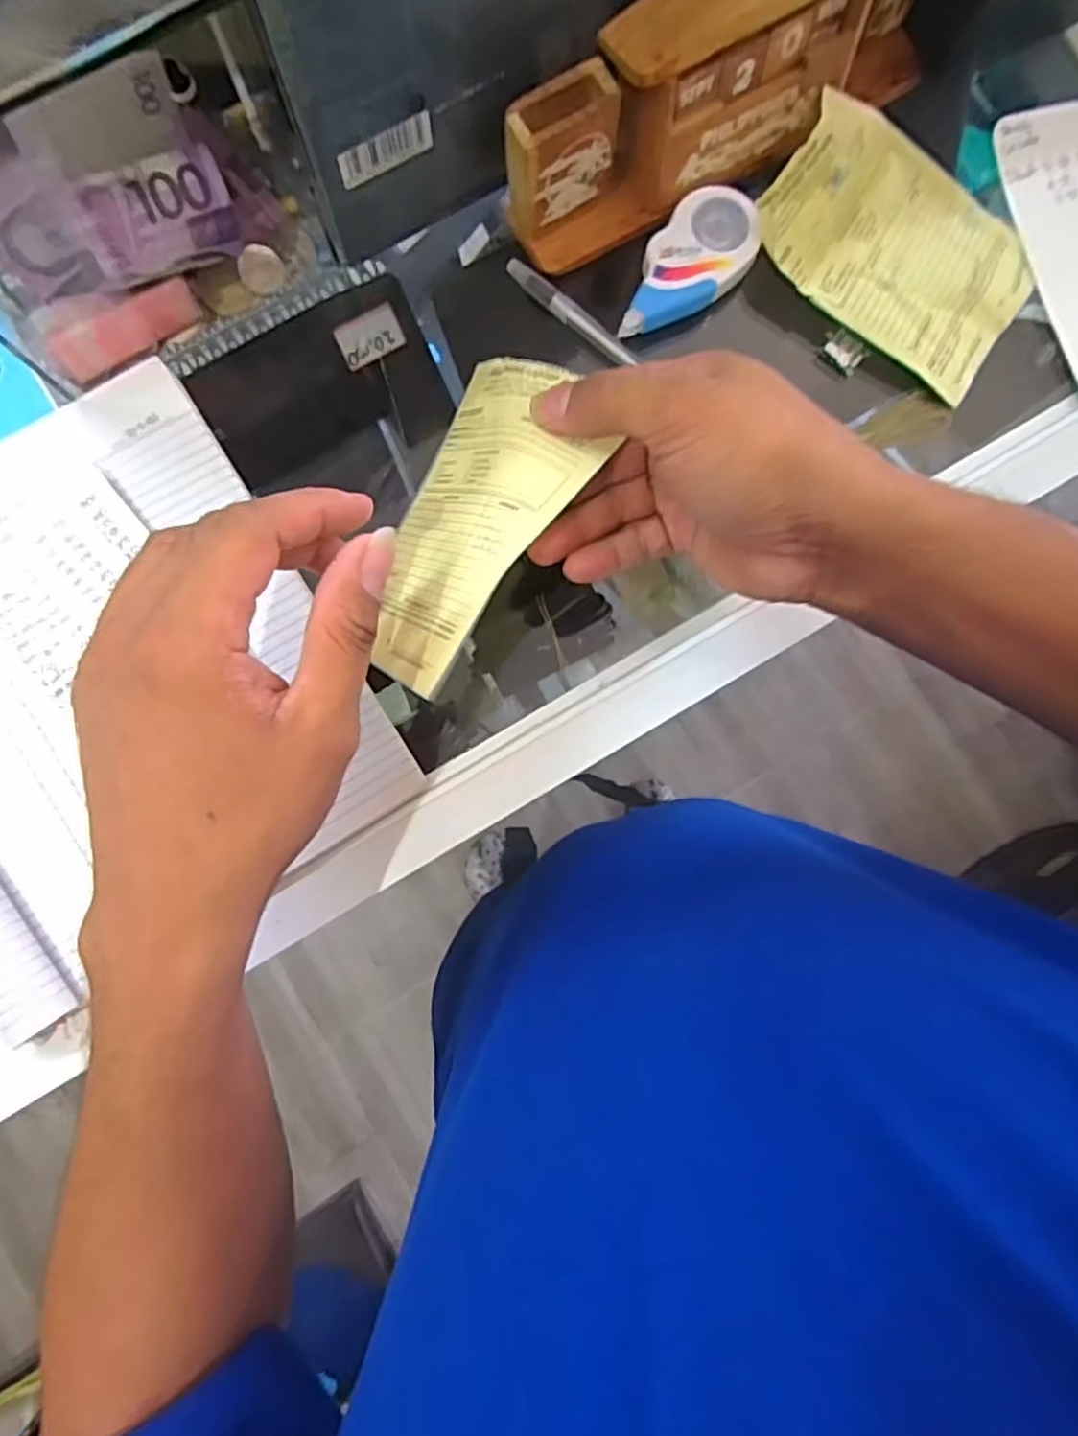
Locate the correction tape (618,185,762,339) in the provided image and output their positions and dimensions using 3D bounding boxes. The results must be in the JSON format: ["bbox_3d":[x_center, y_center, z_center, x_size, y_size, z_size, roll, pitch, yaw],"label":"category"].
[{"bbox_3d":[0.076,-0.229,0.358,0.045,0.013,0.086,38,85,2],"label":"correction tape"}]

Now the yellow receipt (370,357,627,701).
[{"bbox_3d":[-0.028,-0.083,0.299,0.019,0.090,0.149,30,82,-41],"label":"yellow receipt"}]

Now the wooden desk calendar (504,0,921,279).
[{"bbox_3d":[0.093,-0.305,0.330,0.235,0.078,0.052,-32,87,-4],"label":"wooden desk calendar"}]

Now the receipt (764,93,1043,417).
[{"bbox_3d":[0.187,-0.245,0.356,0.140,0.025,0.096,34,85,1],"label":"receipt"}]

